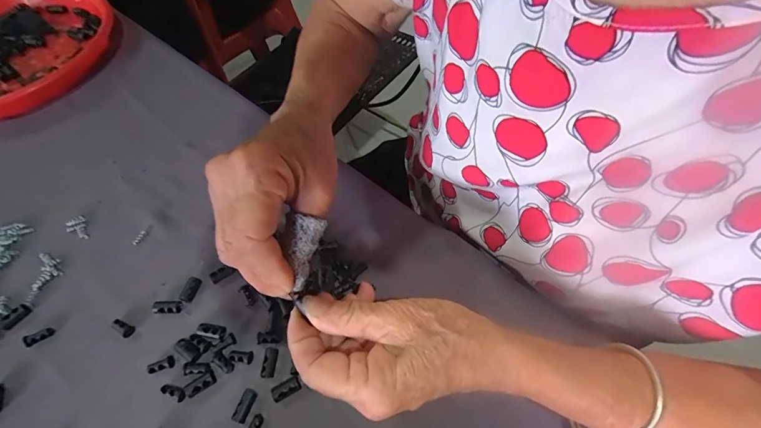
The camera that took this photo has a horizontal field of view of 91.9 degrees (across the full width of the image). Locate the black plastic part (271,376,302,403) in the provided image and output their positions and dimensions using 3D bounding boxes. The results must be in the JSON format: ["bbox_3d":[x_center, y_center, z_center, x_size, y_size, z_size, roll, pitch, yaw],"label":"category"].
[{"bbox_3d":[-0.064,0.116,0.245,0.019,0.006,0.011,-24,59,-13],"label":"black plastic part"}]

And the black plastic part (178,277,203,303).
[{"bbox_3d":[-0.148,0.059,0.285,0.010,0.005,0.019,16,59,12],"label":"black plastic part"}]

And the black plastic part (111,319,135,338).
[{"bbox_3d":[-0.190,0.084,0.270,0.016,0.007,0.009,20,60,15],"label":"black plastic part"}]

